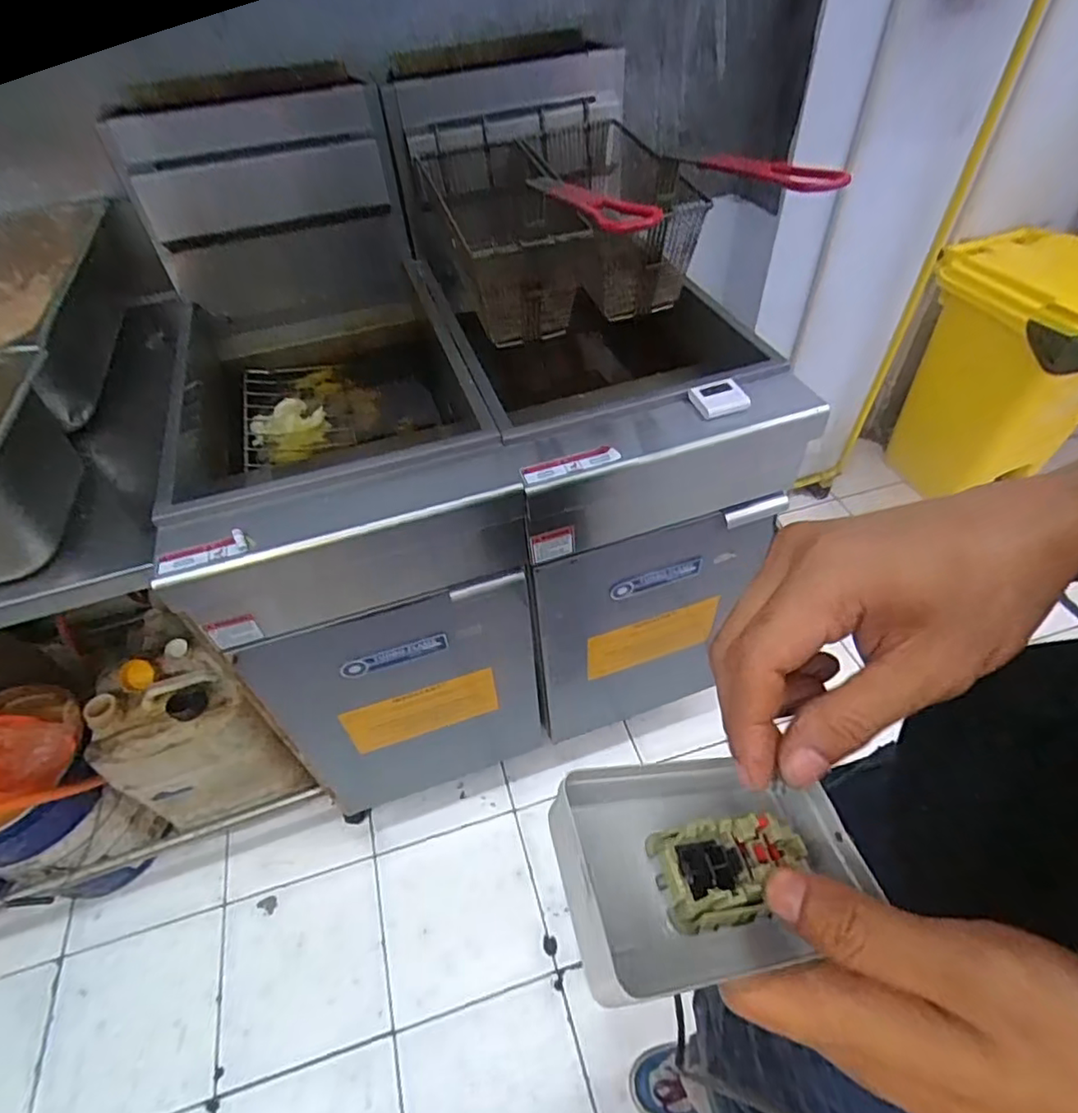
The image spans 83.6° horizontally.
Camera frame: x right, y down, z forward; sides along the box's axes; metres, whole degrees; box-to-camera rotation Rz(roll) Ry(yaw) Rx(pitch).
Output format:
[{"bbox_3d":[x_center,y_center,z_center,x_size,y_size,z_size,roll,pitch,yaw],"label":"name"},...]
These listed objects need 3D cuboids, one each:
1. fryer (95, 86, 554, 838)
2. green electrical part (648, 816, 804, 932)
[{"bbox_3d":[-0.312,-0.153,1.059,0.399,0.869,0.783,-15,49,-10],"label":"fryer"},{"bbox_3d":[0.064,0.103,0.198,0.052,0.015,0.030,-5,48,-1],"label":"green electrical part"}]

